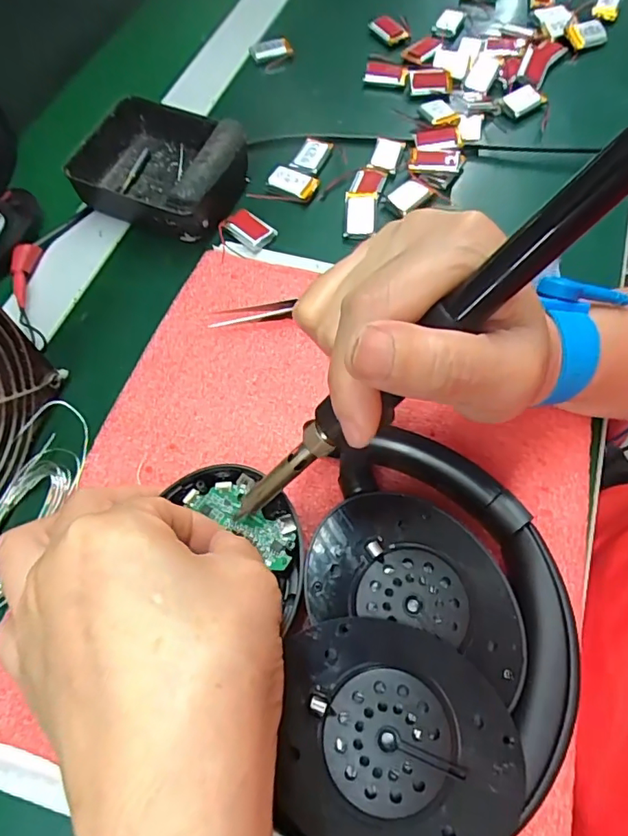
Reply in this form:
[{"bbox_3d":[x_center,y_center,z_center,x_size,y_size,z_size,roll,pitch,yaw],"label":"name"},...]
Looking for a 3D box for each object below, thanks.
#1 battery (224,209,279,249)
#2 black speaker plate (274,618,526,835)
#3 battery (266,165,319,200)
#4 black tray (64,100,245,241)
[{"bbox_3d":[-0.040,-0.118,0.327,0.029,0.007,0.018,40,71,19],"label":"battery"},{"bbox_3d":[0.028,0.105,0.171,0.076,0.009,0.069,2,63,4],"label":"black speaker plate"},{"bbox_3d":[-0.014,-0.154,0.342,0.030,0.008,0.016,25,67,13],"label":"battery"},{"bbox_3d":[-0.098,-0.160,0.331,0.100,0.035,0.081,28,67,14],"label":"black tray"}]

